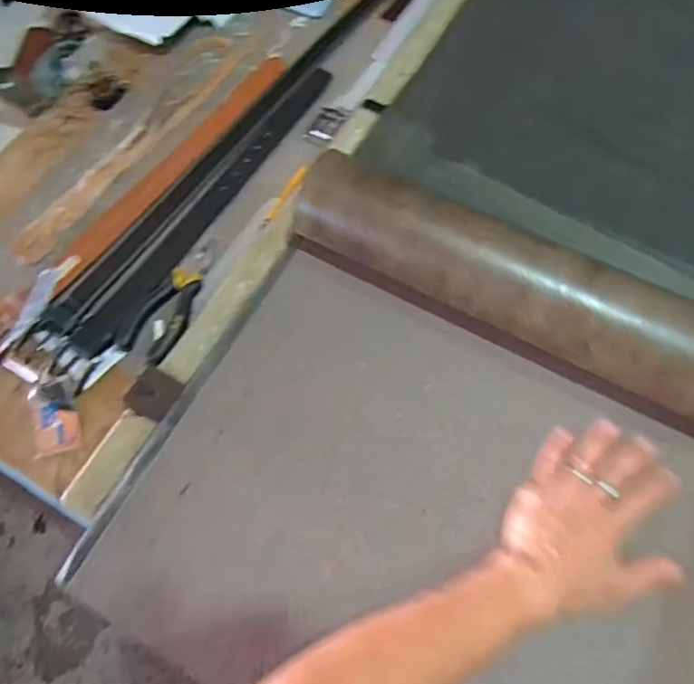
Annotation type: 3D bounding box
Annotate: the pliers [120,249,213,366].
[{"bbox_3d":[-0.187,-0.042,0.591,0.060,0.017,0.137,27,71,13],"label":"pliers"}]

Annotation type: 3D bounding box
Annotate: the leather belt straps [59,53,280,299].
[{"bbox_3d":[-0.211,-0.223,0.672,0.045,0.013,0.418,30,69,17],"label":"leather belt straps"}]

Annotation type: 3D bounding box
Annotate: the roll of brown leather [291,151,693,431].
[{"bbox_3d":[0.407,0.064,0.447,1.046,0.090,0.109,27,71,13],"label":"roll of brown leather"}]

